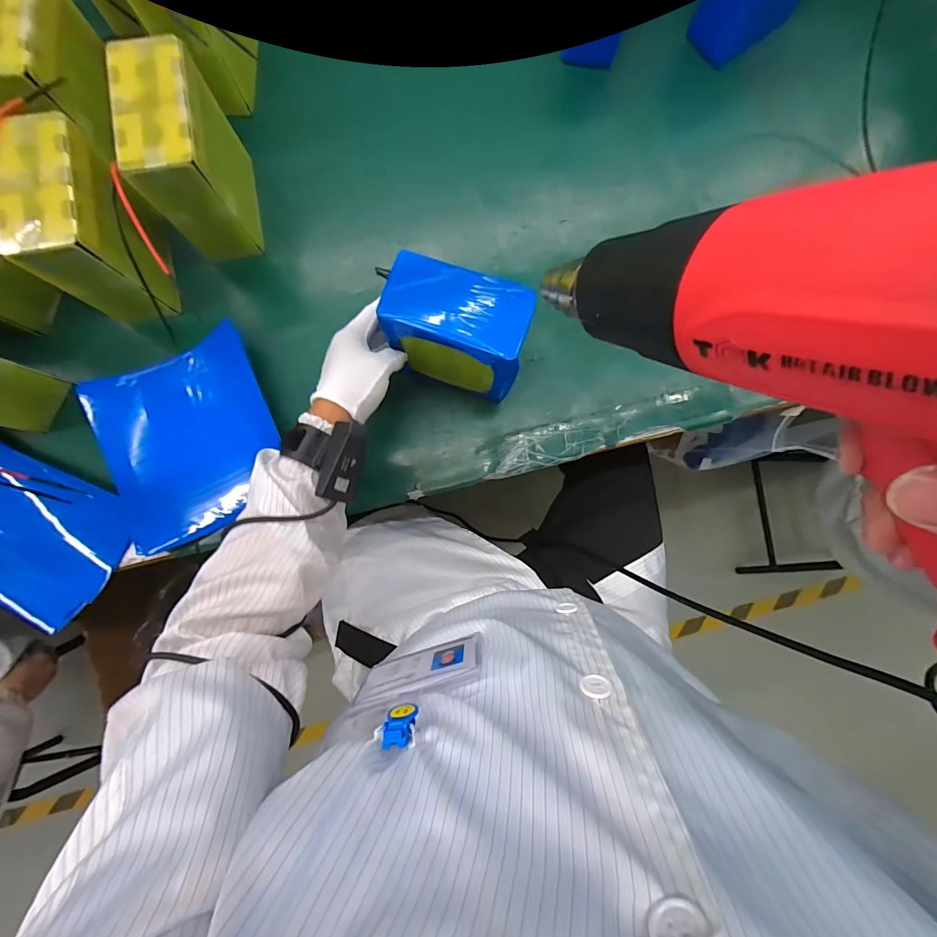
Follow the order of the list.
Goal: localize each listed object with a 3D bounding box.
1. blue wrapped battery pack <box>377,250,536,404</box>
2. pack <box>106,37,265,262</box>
[{"bbox_3d":[-0.012,-0.143,0.424,0.139,0.107,0.093,17,84,0],"label":"blue wrapped battery pack"},{"bbox_3d":[-0.312,-0.347,0.474,0.077,0.160,0.152,-8,85,-2],"label":"pack"}]

